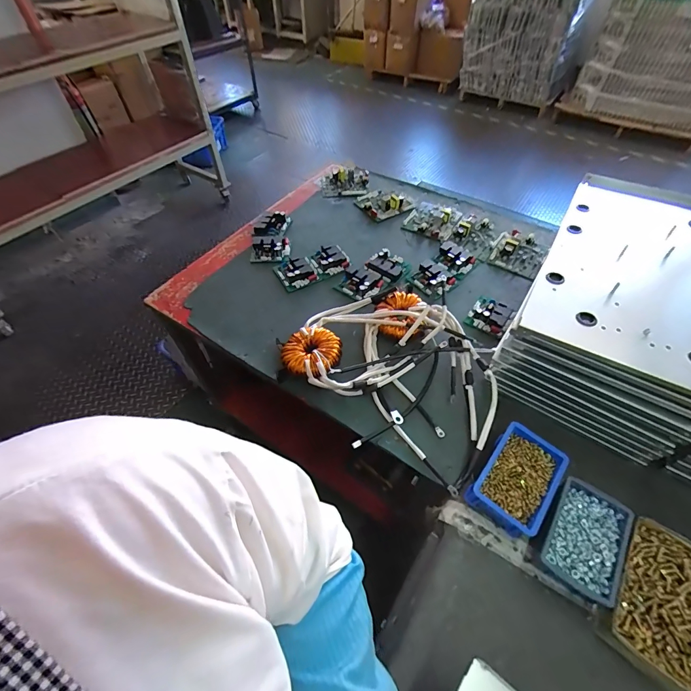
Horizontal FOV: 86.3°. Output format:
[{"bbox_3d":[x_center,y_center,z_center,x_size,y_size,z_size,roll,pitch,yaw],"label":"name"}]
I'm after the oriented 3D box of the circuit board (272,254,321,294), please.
[{"bbox_3d":[-0.121,-0.185,0.903,0.089,0.024,0.094,-25,55,-17],"label":"circuit board"}]

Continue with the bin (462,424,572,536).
[{"bbox_3d":[0.271,0.209,0.584,0.104,0.058,0.151,33,60,23],"label":"bin"}]

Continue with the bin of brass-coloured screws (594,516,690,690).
[{"bbox_3d":[0.445,0.354,0.497,0.150,0.039,0.190,32,59,24],"label":"bin of brass-coloured screws"}]

